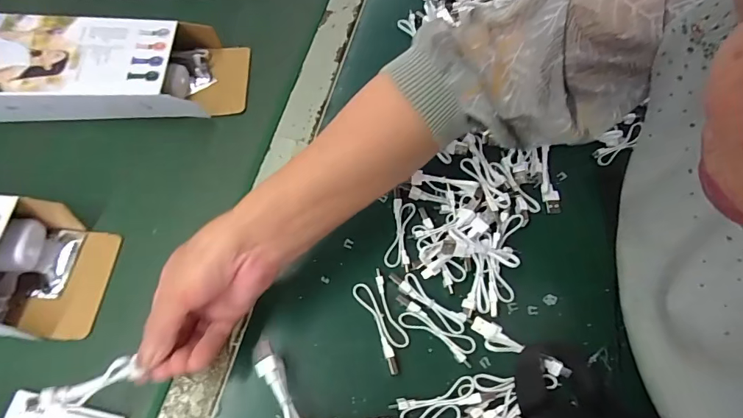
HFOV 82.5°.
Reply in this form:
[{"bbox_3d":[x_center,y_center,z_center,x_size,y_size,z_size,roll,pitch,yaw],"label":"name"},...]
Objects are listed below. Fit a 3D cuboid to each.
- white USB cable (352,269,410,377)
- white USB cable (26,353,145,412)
[{"bbox_3d":[0.010,0.092,0.350,0.028,0.012,0.081,-21,73,-9],"label":"white USB cable"},{"bbox_3d":[-0.189,0.118,0.282,0.061,0.012,0.016,-20,72,-24],"label":"white USB cable"}]

